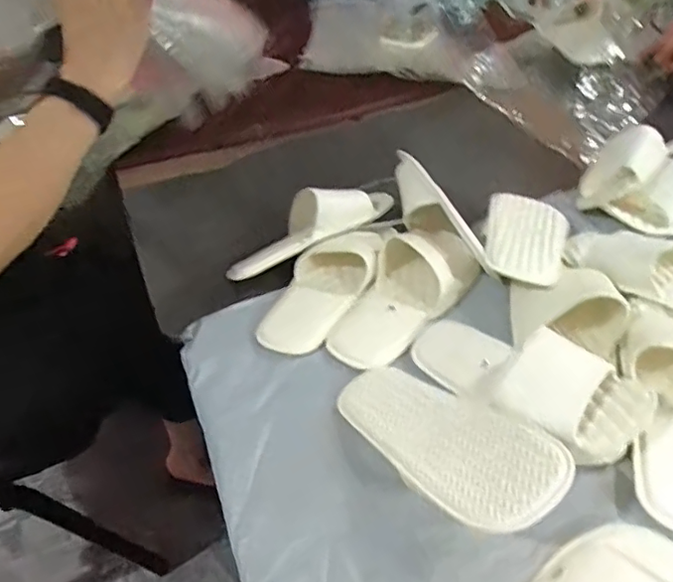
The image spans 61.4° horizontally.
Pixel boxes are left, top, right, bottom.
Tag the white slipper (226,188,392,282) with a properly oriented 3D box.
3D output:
[{"bbox_3d":[-0.041,-0.088,0.738,0.228,0.055,0.066,-30,47,-6],"label":"white slipper"}]

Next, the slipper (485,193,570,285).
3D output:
[{"bbox_3d":[0.231,-0.071,0.691,0.096,0.044,0.209,10,45,16],"label":"slipper"}]

